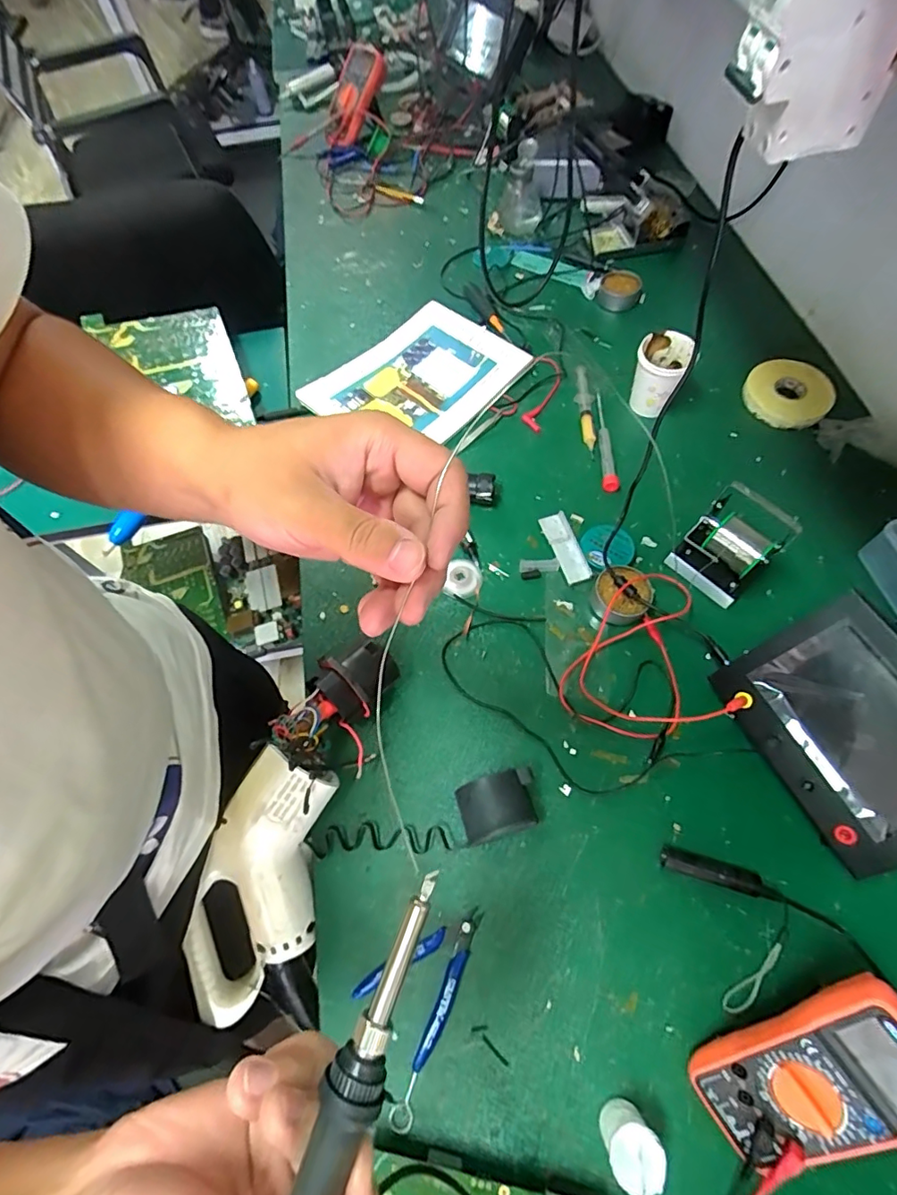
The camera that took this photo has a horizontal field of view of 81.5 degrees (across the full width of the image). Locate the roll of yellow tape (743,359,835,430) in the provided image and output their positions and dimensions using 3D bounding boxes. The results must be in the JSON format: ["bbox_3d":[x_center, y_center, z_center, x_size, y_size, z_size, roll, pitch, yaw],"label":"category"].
[{"bbox_3d":[0.475,-0.286,0.731,0.111,0.025,0.111,-1,64,2],"label":"roll of yellow tape"}]

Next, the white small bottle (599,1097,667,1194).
[{"bbox_3d":[0.135,0.406,0.386,0.038,0.047,0.036,-1,64,2],"label":"white small bottle"}]

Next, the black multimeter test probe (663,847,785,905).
[{"bbox_3d":[0.248,0.251,0.473,0.104,0.014,0.020,15,66,9],"label":"black multimeter test probe"}]

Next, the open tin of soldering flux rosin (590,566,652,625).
[{"bbox_3d":[0.195,0.000,0.591,0.064,0.034,0.062,-1,64,2],"label":"open tin of soldering flux rosin"}]

